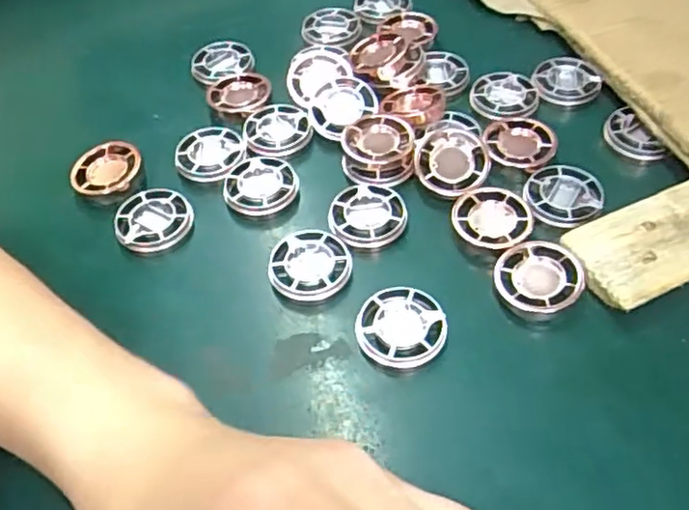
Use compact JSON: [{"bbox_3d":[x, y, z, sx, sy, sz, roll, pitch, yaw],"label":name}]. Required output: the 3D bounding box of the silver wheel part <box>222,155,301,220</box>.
[{"bbox_3d":[-0.045,-0.036,0.355,0.040,0.010,0.038,-9,51,-6],"label":"silver wheel part"}]

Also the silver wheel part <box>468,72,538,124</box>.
[{"bbox_3d":[0.095,-0.094,0.385,0.038,0.004,0.039,-1,51,1],"label":"silver wheel part"}]

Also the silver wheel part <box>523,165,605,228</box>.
[{"bbox_3d":[0.112,-0.030,0.333,0.038,0.007,0.038,10,59,17],"label":"silver wheel part"}]

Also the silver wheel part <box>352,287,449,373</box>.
[{"bbox_3d":[0.025,0.033,0.293,0.039,0.010,0.038,-1,51,1],"label":"silver wheel part"}]

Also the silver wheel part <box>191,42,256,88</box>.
[{"bbox_3d":[-0.079,-0.125,0.421,0.040,0.007,0.034,-20,53,-14],"label":"silver wheel part"}]

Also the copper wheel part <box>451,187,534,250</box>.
[{"bbox_3d":[0.073,-0.019,0.327,0.038,0.005,0.035,-1,51,1],"label":"copper wheel part"}]

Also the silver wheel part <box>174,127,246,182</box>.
[{"bbox_3d":[-0.076,-0.058,0.369,0.039,0.004,0.038,-1,51,1],"label":"silver wheel part"}]

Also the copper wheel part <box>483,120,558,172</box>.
[{"bbox_3d":[0.096,-0.061,0.358,0.038,0.006,0.033,15,53,13],"label":"copper wheel part"}]

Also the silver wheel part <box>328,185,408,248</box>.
[{"bbox_3d":[0.012,-0.020,0.335,0.039,0.007,0.038,-1,51,1],"label":"silver wheel part"}]

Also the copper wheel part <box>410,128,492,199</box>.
[{"bbox_3d":[0.057,-0.051,0.348,0.040,0.010,0.044,-1,51,1],"label":"copper wheel part"}]

